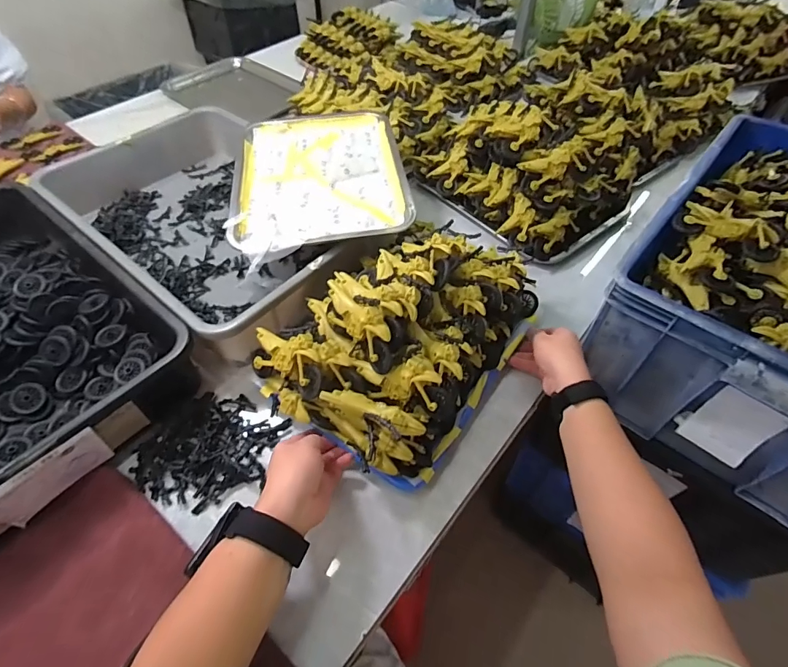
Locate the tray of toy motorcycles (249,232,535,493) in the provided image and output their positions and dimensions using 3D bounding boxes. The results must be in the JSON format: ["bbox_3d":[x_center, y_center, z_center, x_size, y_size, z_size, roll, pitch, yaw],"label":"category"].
[{"bbox_3d":[0.014,-0.018,0.525,0.233,0.138,0.316,29,56,21],"label":"tray of toy motorcycles"}]

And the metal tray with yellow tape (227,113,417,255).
[{"bbox_3d":[-0.118,-0.255,0.693,0.260,0.022,0.364,-6,51,-6],"label":"metal tray with yellow tape"}]

